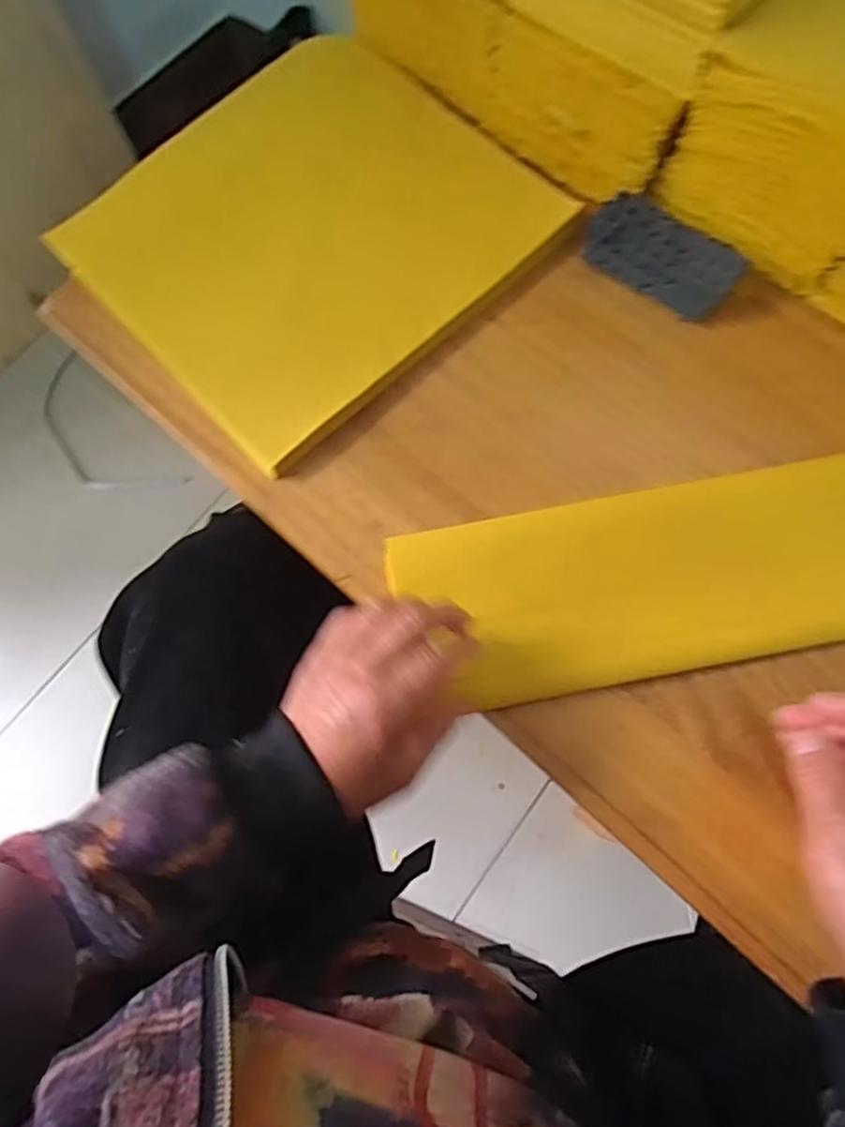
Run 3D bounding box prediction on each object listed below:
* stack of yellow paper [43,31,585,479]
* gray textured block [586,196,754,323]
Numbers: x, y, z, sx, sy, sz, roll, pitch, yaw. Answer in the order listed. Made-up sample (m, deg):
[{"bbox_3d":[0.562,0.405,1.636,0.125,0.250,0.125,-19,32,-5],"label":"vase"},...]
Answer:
[{"bbox_3d":[-0.090,-0.258,0.494,0.301,0.013,0.288,-43,76,-11],"label":"stack of yellow paper"},{"bbox_3d":[0.171,-0.222,0.466,0.108,0.025,0.061,38,77,12],"label":"gray textured block"}]

